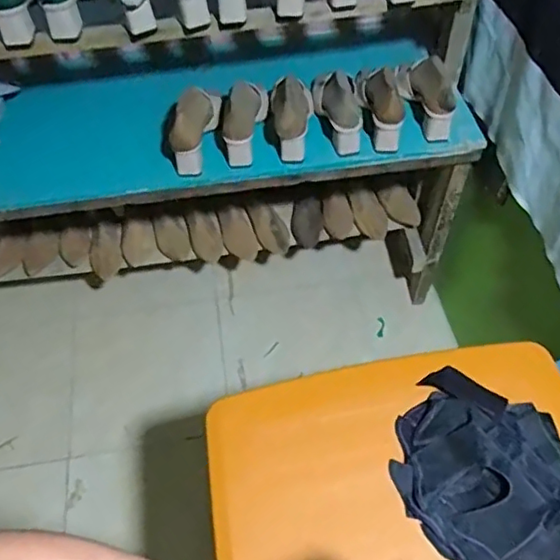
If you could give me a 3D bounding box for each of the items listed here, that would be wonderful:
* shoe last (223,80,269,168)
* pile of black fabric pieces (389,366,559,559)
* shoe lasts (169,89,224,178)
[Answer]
[{"bbox_3d":[-0.072,-0.298,1.154,0.077,0.068,0.178,8,72,7],"label":"shoe last"},{"bbox_3d":[0.246,0.224,0.705,0.226,0.036,0.216,24,59,17],"label":"pile of black fabric pieces"},{"bbox_3d":[-0.162,-0.318,1.147,0.056,0.099,0.207,7,55,6],"label":"shoe lasts"}]

